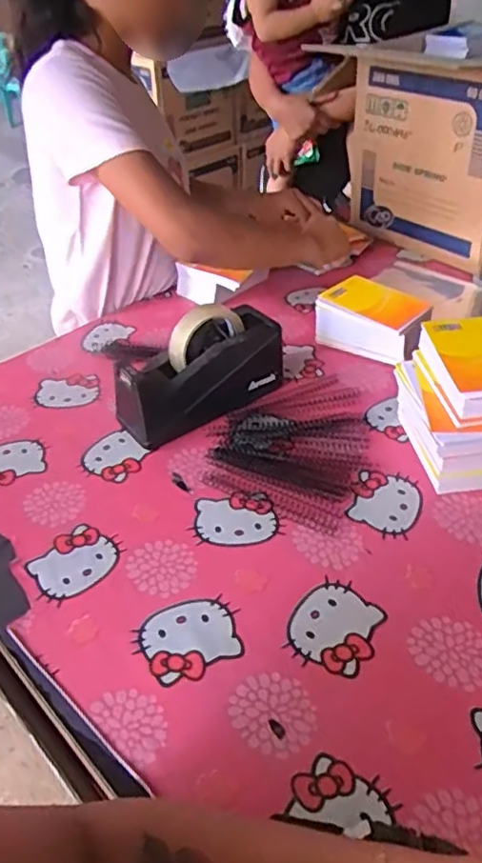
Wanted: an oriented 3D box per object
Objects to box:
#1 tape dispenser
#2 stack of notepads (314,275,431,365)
[{"bbox_3d":[-0.043,-0.070,0.744,0.205,0.121,0.069,-23,43,-22],"label":"tape dispenser"},{"bbox_3d":[0.178,-0.150,0.868,0.147,0.076,0.087,23,46,29],"label":"stack of notepads"}]

